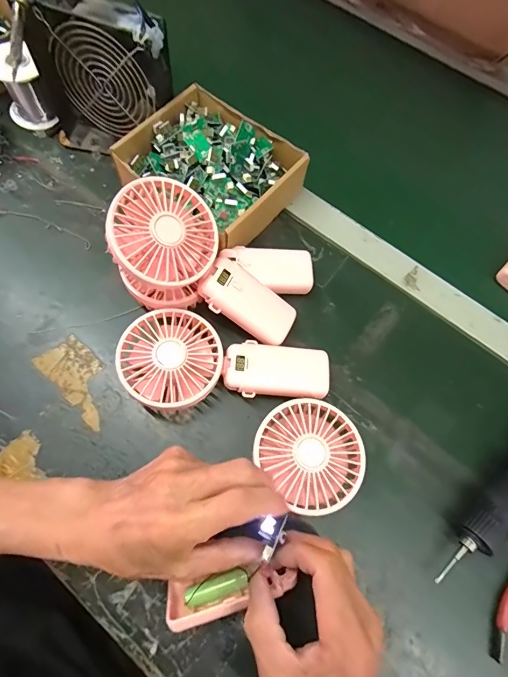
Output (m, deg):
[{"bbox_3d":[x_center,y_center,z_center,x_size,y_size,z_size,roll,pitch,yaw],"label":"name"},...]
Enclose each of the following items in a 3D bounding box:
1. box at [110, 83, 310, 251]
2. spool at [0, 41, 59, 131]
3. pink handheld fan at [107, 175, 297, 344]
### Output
[{"bbox_3d":[-0.048,-0.184,0.419,0.167,0.056,0.152,39,72,11],"label":"box"},{"bbox_3d":[-0.271,-0.291,0.440,0.049,0.078,0.049,1,69,-2],"label":"spool"},{"bbox_3d":[-0.042,-0.057,0.336,0.179,0.032,0.082,38,68,-24],"label":"pink handheld fan"}]

